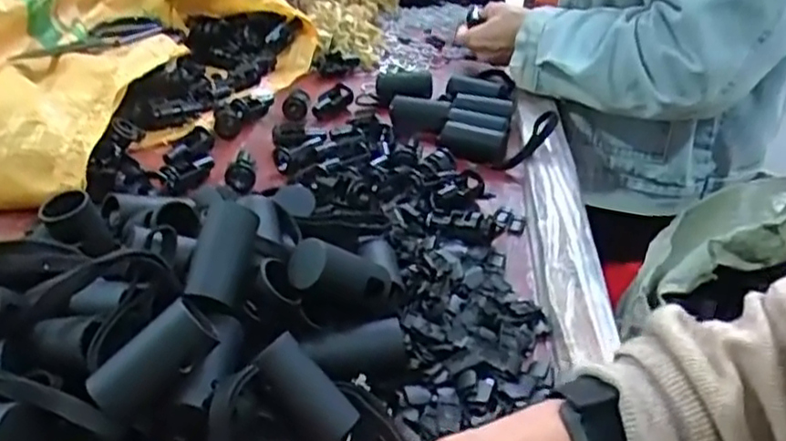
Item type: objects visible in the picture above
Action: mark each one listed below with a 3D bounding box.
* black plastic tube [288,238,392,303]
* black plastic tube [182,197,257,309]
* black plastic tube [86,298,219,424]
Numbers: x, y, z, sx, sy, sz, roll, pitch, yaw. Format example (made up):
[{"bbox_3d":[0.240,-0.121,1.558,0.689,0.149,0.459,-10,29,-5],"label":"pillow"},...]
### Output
[{"bbox_3d":[-0.028,0.034,0.428,0.065,0.030,0.025,22,19,-37],"label":"black plastic tube"},{"bbox_3d":[-0.098,0.020,0.403,0.026,0.025,0.064,7,59,5],"label":"black plastic tube"},{"bbox_3d":[-0.118,0.071,0.355,0.061,0.029,0.022,-44,49,-9],"label":"black plastic tube"}]

